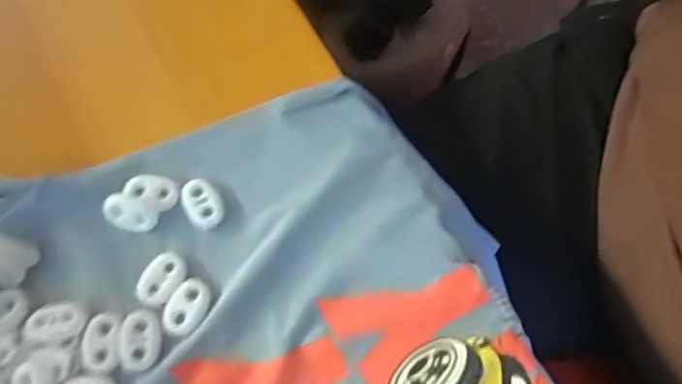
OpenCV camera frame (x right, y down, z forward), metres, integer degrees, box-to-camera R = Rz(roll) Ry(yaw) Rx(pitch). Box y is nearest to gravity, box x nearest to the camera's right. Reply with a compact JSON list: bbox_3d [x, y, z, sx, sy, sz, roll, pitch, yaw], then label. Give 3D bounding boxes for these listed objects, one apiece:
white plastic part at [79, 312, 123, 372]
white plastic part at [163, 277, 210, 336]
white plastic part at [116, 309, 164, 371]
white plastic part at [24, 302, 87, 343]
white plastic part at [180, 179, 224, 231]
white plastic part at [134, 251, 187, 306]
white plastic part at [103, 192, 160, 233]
[{"bbox_3d":[-0.093,0.058,0.225,0.015,0.004,0.021,-2,68,-4],"label":"white plastic part"},{"bbox_3d":[-0.061,0.045,0.231,0.014,0.004,0.024,23,68,6],"label":"white plastic part"},{"bbox_3d":[-0.078,0.057,0.225,0.016,0.004,0.023,0,68,-3],"label":"white plastic part"},{"bbox_3d":[-0.111,0.050,0.226,0.022,0.005,0.014,-10,68,-7],"label":"white plastic part"},{"bbox_3d":[-0.059,0.004,0.249,0.016,0.007,0.022,-27,71,-13],"label":"white plastic part"},{"bbox_3d":[-0.072,0.034,0.235,0.017,0.004,0.023,34,70,10],"label":"white plastic part"},{"bbox_3d":[-0.087,0.008,0.241,0.021,0.007,0.013,15,68,3],"label":"white plastic part"}]

